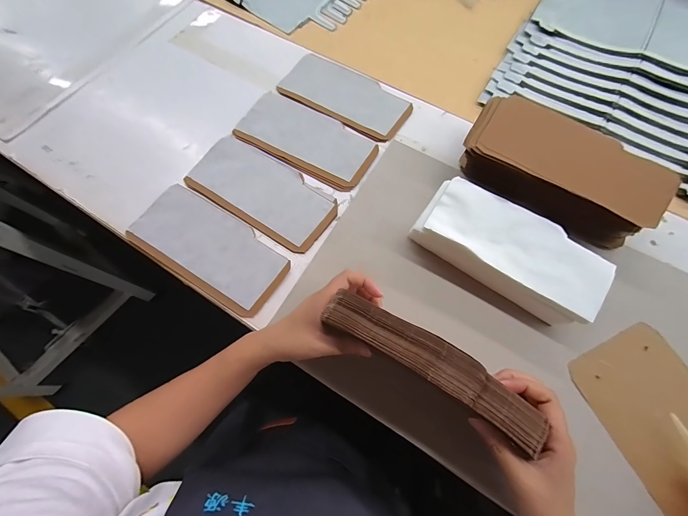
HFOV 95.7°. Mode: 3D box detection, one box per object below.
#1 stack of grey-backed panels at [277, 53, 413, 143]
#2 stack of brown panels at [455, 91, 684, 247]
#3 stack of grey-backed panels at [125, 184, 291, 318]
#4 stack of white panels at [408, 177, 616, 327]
[{"bbox_3d":[0.002,-0.277,0.529,0.220,0.009,0.102,31,74,12],"label":"stack of grey-backed panels"},{"bbox_3d":[0.283,-0.119,0.417,0.236,0.091,0.096,32,75,12],"label":"stack of brown panels"},{"bbox_3d":[-0.187,-0.015,0.434,0.222,0.012,0.104,31,74,11],"label":"stack of grey-backed panels"},{"bbox_3d":[0.203,-0.007,0.400,0.224,0.054,0.114,31,74,12],"label":"stack of white panels"}]

